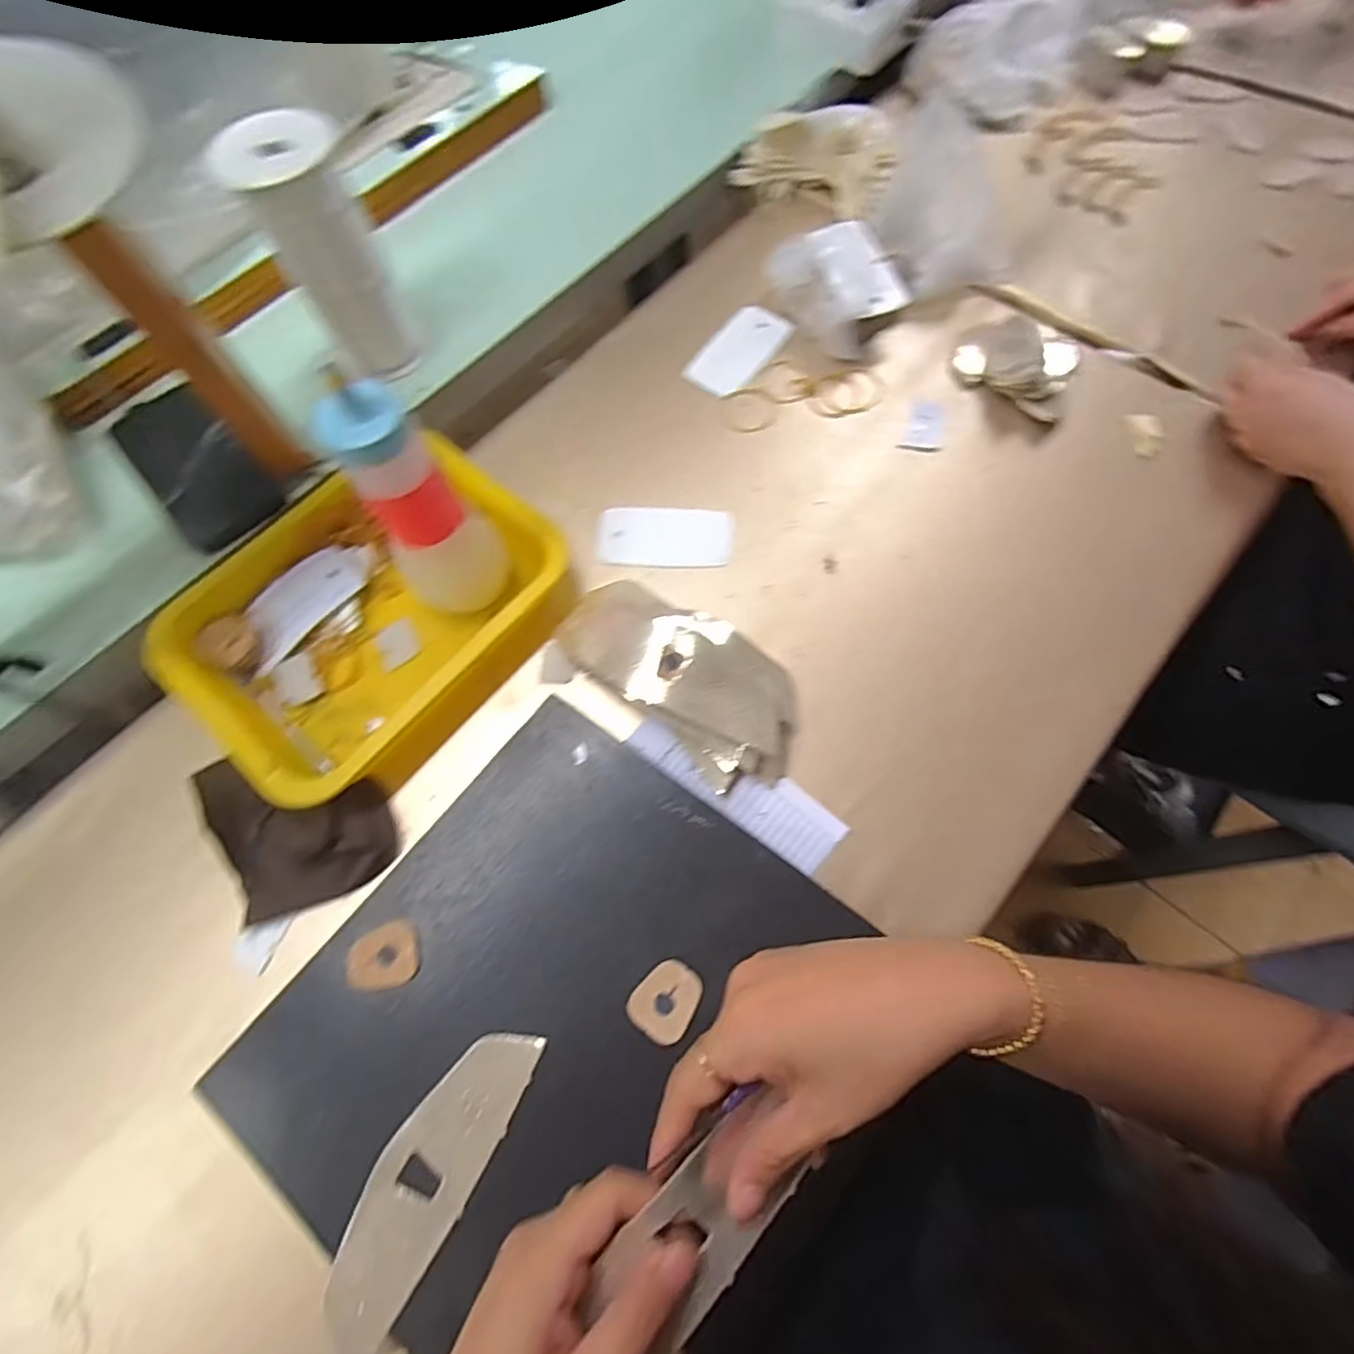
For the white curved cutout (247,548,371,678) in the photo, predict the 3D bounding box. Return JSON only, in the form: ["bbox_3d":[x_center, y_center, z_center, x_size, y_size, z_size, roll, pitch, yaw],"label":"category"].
[{"bbox_3d":[-0.278,-0.058,0.478,0.044,0.015,0.108,38,75,15],"label":"white curved cutout"}]

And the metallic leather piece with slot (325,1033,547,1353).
[{"bbox_3d":[-0.131,0.262,0.340,0.050,0.004,0.154,27,71,11],"label":"metallic leather piece with slot"}]

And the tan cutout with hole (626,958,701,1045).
[{"bbox_3d":[-0.005,0.184,0.366,0.035,0.005,0.040,33,74,14],"label":"tan cutout with hole"}]

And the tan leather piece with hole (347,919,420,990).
[{"bbox_3d":[-0.173,0.164,0.378,0.040,0.004,0.035,-10,64,-8],"label":"tan leather piece with hole"}]

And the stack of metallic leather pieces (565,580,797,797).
[{"bbox_3d":[0.007,-0.006,0.442,0.184,0.049,0.094,40,75,16],"label":"stack of metallic leather pieces"}]

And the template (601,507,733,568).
[{"bbox_3d":[-0.009,-0.111,0.509,0.102,0.004,0.055,2,67,1],"label":"template"}]

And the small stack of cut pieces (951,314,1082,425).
[{"bbox_3d":[0.289,-0.271,0.546,0.093,0.019,0.104,23,71,11],"label":"small stack of cut pieces"}]

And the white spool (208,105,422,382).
[{"bbox_3d":[-0.255,-0.310,0.479,0.076,0.153,0.068,-28,70,-8],"label":"white spool"}]

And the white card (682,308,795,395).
[{"bbox_3d":[0.054,-0.292,0.574,0.057,0.004,0.098,37,79,20],"label":"white card"}]

